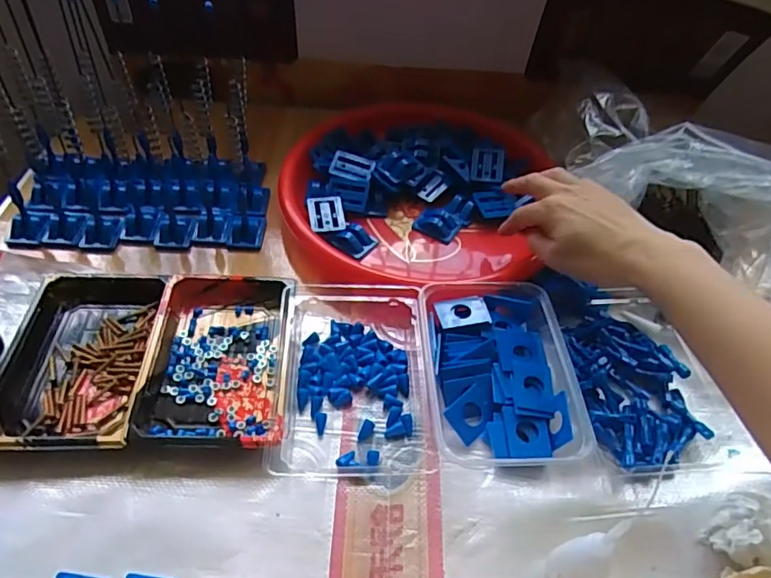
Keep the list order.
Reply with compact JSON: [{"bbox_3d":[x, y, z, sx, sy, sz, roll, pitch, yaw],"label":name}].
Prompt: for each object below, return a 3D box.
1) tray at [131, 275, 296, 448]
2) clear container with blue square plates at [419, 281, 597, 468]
[{"bbox_3d":[-0.131,0.051,0.444,0.107,0.028,0.161,0,48,-4],"label":"tray"},{"bbox_3d":[0.089,0.063,0.452,0.112,0.036,0.163,-2,48,-6],"label":"clear container with blue square plates"}]

